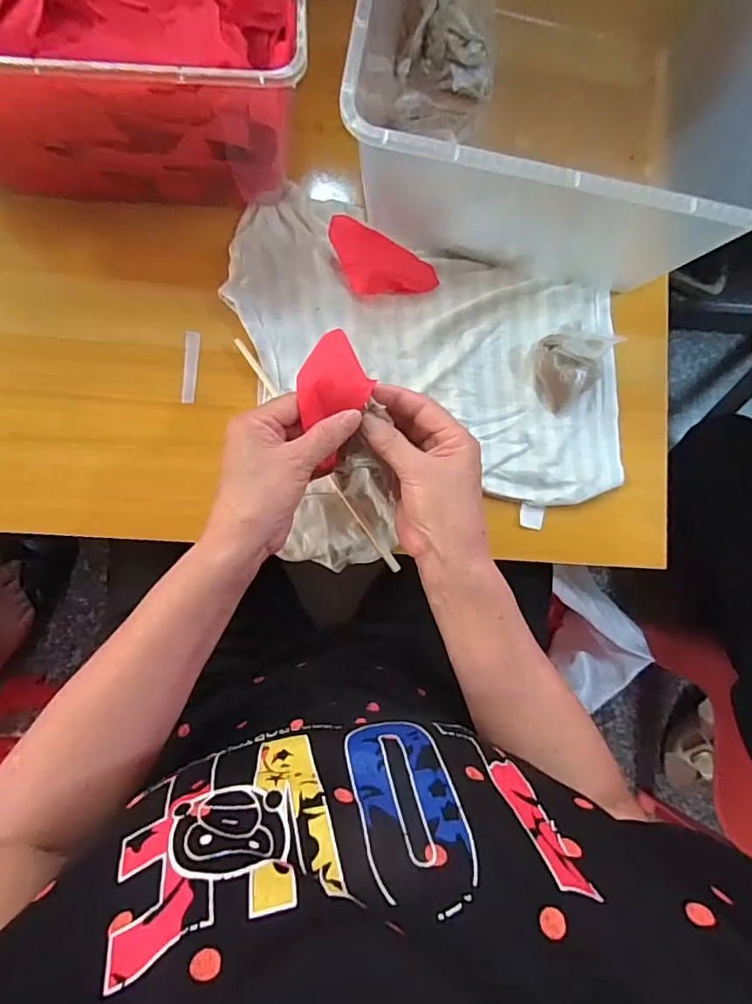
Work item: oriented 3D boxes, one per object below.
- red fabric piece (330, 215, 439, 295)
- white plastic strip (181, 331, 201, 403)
[{"bbox_3d":[0.004,-0.195,0.438,0.093,0.025,0.045,19,84,-5],"label":"red fabric piece"},{"bbox_3d":[-0.152,-0.110,0.432,0.012,0.004,0.059,3,87,-16],"label":"white plastic strip"}]

